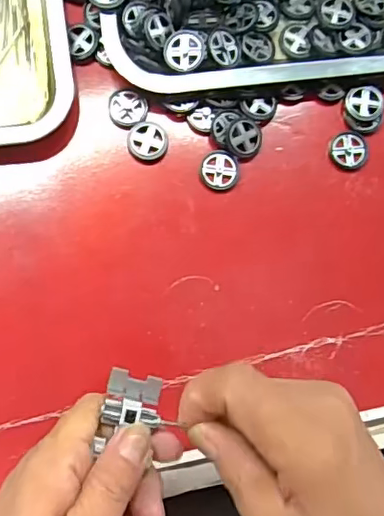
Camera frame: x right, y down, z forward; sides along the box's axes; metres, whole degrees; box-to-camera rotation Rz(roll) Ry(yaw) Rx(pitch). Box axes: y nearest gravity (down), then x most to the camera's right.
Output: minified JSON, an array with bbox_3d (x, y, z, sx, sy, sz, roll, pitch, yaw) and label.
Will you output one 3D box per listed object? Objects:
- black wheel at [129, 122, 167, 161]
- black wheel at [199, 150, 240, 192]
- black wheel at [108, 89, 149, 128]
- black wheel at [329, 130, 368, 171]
[{"bbox_3d":[-0.031,-0.081,0.389,0.026,0.005,0.026,1,83,-4],"label":"black wheel"},{"bbox_3d":[0.019,-0.061,0.390,0.027,0.004,0.028,1,83,-4],"label":"black wheel"},{"bbox_3d":[-0.044,-0.105,0.390,0.026,0.007,0.026,1,83,-4],"label":"black wheel"},{"bbox_3d":[0.112,-0.076,0.396,0.026,0.006,0.026,1,83,-4],"label":"black wheel"}]

